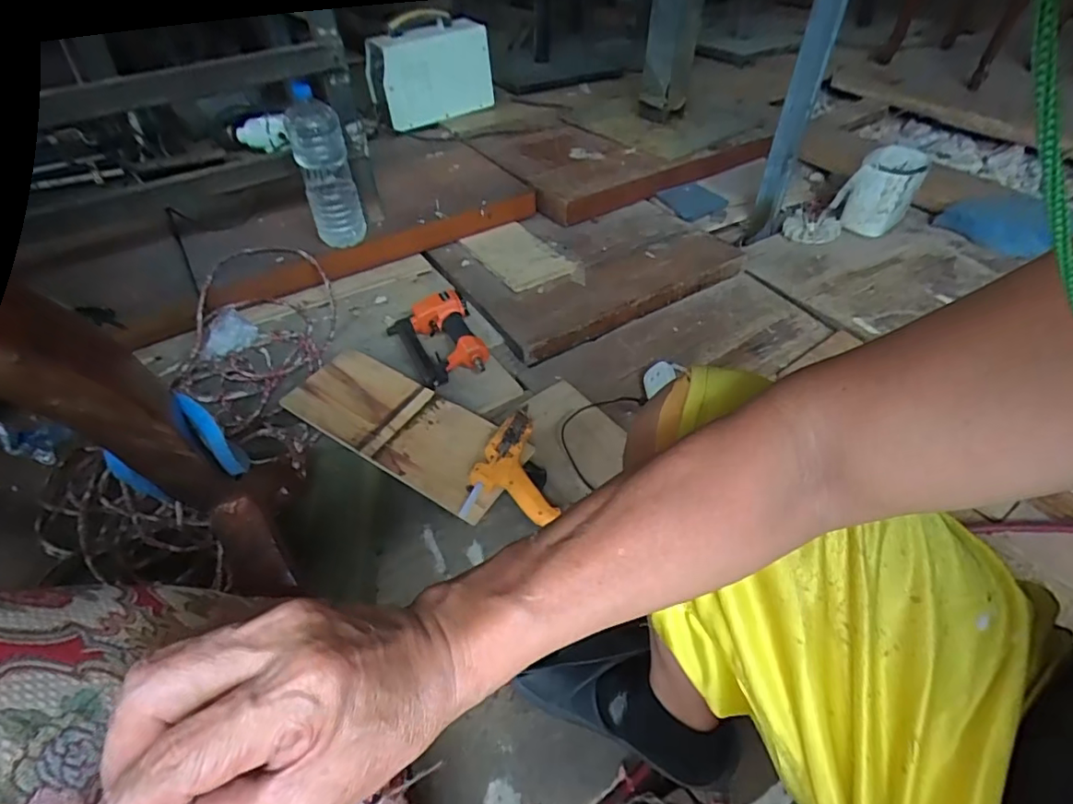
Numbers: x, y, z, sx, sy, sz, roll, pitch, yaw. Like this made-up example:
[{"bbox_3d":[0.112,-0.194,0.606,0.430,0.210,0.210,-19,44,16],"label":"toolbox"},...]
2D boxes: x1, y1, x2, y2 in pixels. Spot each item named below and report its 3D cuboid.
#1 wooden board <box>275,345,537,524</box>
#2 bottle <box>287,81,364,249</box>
[{"bbox_3d":[-0.216,0.035,0.918,0.406,0.021,0.168,26,52,20],"label":"wooden board"},{"bbox_3d":[-0.449,-0.480,1.186,0.108,0.299,0.092,-3,47,-2],"label":"bottle"}]

